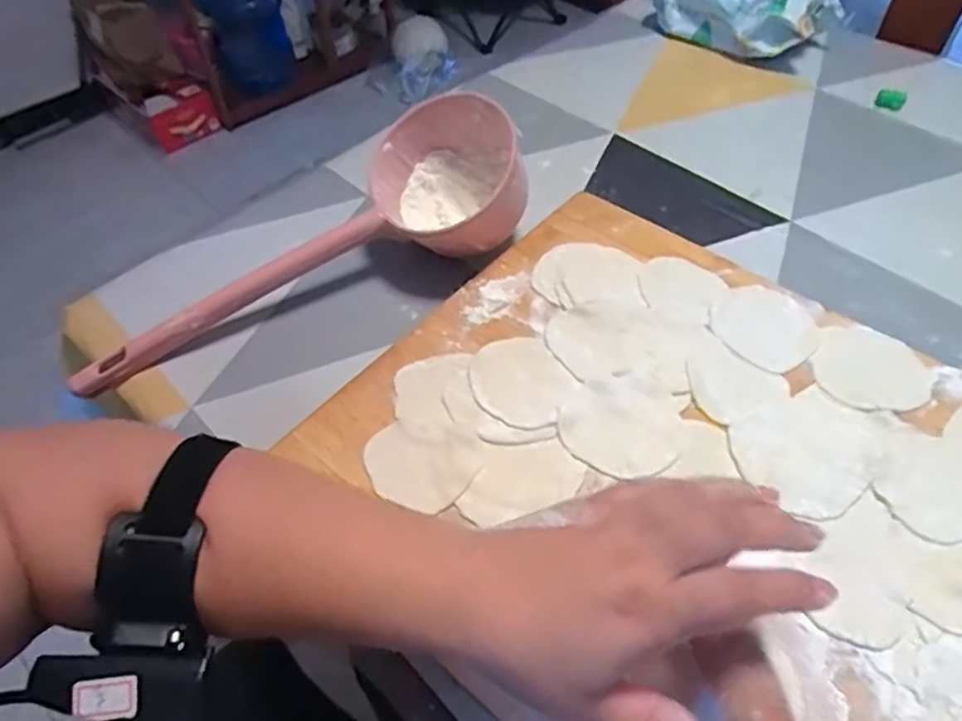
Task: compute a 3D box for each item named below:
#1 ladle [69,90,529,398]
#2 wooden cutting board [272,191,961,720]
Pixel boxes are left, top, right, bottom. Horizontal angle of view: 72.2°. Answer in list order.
[{"bbox_3d":[-0.113,-0.063,0.480,0.343,0.079,0.110,-37,59,-12],"label":"ladle"},{"bbox_3d":[0.179,0.102,0.354,0.545,0.017,0.341,35,59,25],"label":"wooden cutting board"}]

